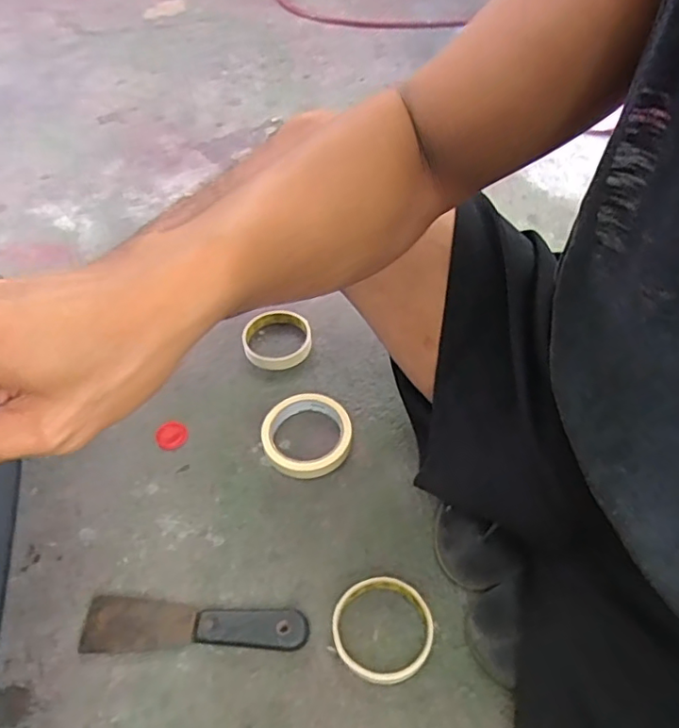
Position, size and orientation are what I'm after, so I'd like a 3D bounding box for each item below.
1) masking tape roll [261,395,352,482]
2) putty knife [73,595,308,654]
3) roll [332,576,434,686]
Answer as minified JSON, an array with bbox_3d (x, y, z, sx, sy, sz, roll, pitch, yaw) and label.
[{"bbox_3d":[-0.036,0.077,0.622,0.094,0.023,0.093,-1,51,1],"label":"masking tape roll"},{"bbox_3d":[-0.128,0.229,0.503,0.197,0.017,0.046,0,51,1],"label":"putty knife"},{"bbox_3d":[0.038,0.230,0.493,0.085,0.018,0.082,-1,51,1],"label":"roll"}]

